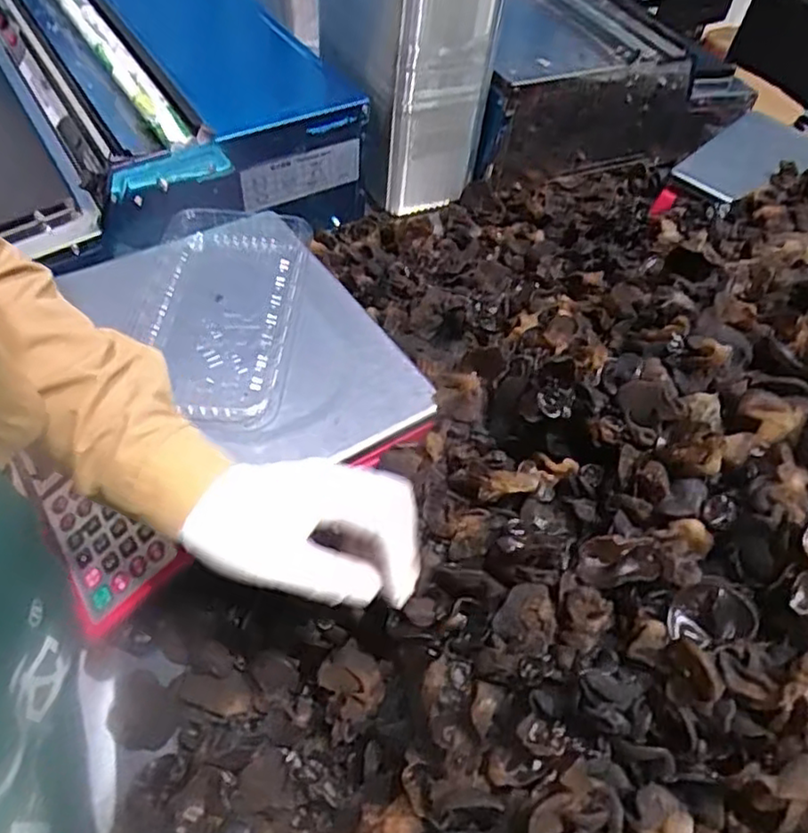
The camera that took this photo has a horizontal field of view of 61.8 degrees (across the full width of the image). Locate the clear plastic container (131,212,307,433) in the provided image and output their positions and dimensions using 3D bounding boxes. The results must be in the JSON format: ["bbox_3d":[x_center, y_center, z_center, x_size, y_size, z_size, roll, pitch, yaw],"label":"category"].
[{"bbox_3d":[-0.156,-0.092,0.568,0.129,0.020,0.247,4,52,-3],"label":"clear plastic container"}]

